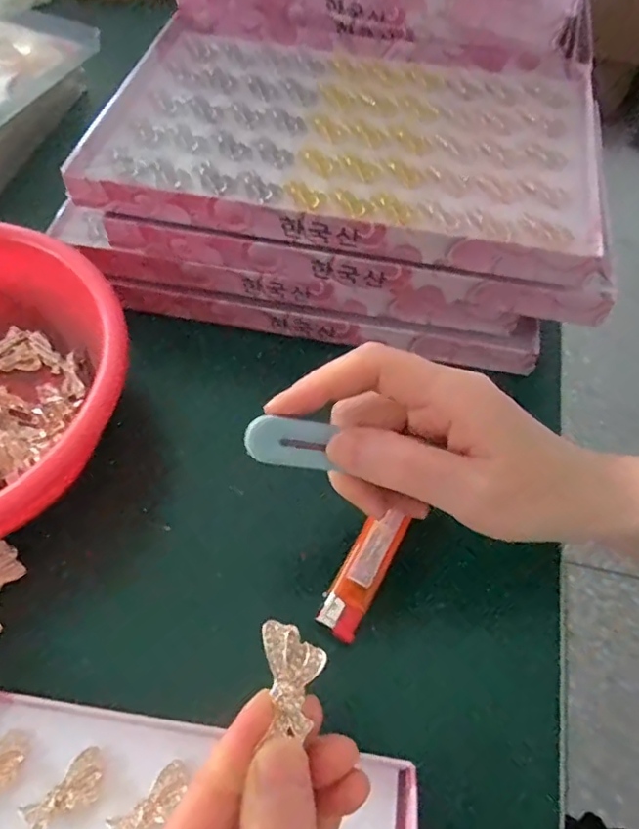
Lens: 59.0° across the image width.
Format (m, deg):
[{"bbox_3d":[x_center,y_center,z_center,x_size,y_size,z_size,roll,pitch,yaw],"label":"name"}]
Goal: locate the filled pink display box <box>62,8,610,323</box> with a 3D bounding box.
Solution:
[{"bbox_3d":[0.019,-0.172,0.349,0.288,0.031,0.189,11,57,4],"label":"filled pink display box"}]

